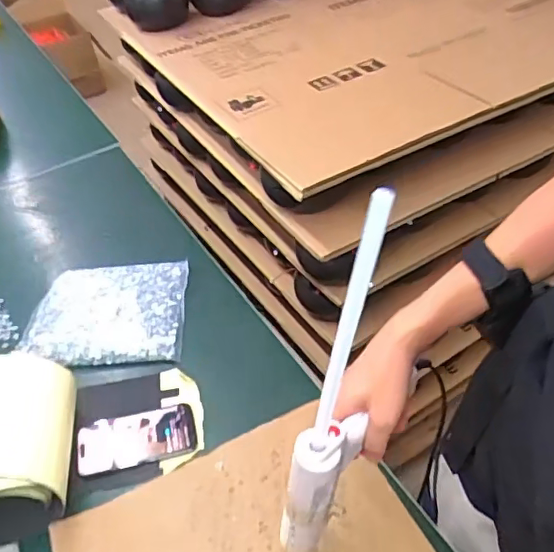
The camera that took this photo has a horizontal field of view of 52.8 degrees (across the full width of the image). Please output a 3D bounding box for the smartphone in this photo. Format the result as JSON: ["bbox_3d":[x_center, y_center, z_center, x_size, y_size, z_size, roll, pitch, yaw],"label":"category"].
[{"bbox_3d":[-0.178,0.203,0.707,0.144,0.010,0.075,-12,46,-6],"label":"smartphone"}]

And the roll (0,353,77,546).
[{"bbox_3d":[-0.313,0.199,0.652,0.129,0.104,0.185,-8,45,-2],"label":"roll"}]

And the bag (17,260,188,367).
[{"bbox_3d":[-0.262,0.054,0.855,0.232,0.026,0.188,-5,45,0],"label":"bag"}]

